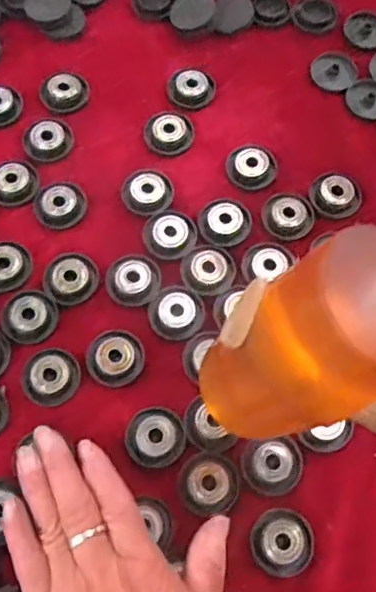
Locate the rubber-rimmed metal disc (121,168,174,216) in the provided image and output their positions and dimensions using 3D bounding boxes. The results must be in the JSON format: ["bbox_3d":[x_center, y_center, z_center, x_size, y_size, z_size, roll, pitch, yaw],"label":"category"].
[{"bbox_3d":[-0.026,-0.068,0.395,0.033,0.006,0.032,1,70,-3],"label":"rubber-rimmed metal disc"}]

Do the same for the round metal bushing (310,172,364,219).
[{"bbox_3d":[0.097,-0.067,0.397,0.034,0.011,0.030,12,70,2],"label":"round metal bushing"}]

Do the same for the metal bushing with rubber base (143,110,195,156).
[{"bbox_3d":[-0.013,-0.112,0.411,0.033,0.009,0.030,5,70,-1],"label":"metal bushing with rubber base"}]

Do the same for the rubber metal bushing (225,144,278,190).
[{"bbox_3d":[0.044,-0.089,0.418,0.034,0.009,0.031,24,71,6],"label":"rubber metal bushing"}]

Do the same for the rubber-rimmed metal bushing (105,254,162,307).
[{"bbox_3d":[-0.033,-0.010,0.371,0.032,0.004,0.033,1,70,-3],"label":"rubber-rimmed metal bushing"}]

